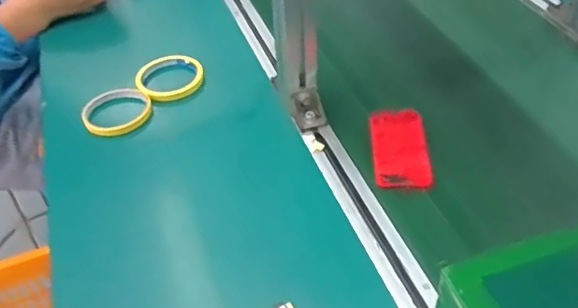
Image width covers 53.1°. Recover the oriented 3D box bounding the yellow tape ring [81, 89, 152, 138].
[{"bbox_3d":[-0.228,-0.055,0.769,0.089,0.019,0.084,-2,44,2],"label":"yellow tape ring"}]

